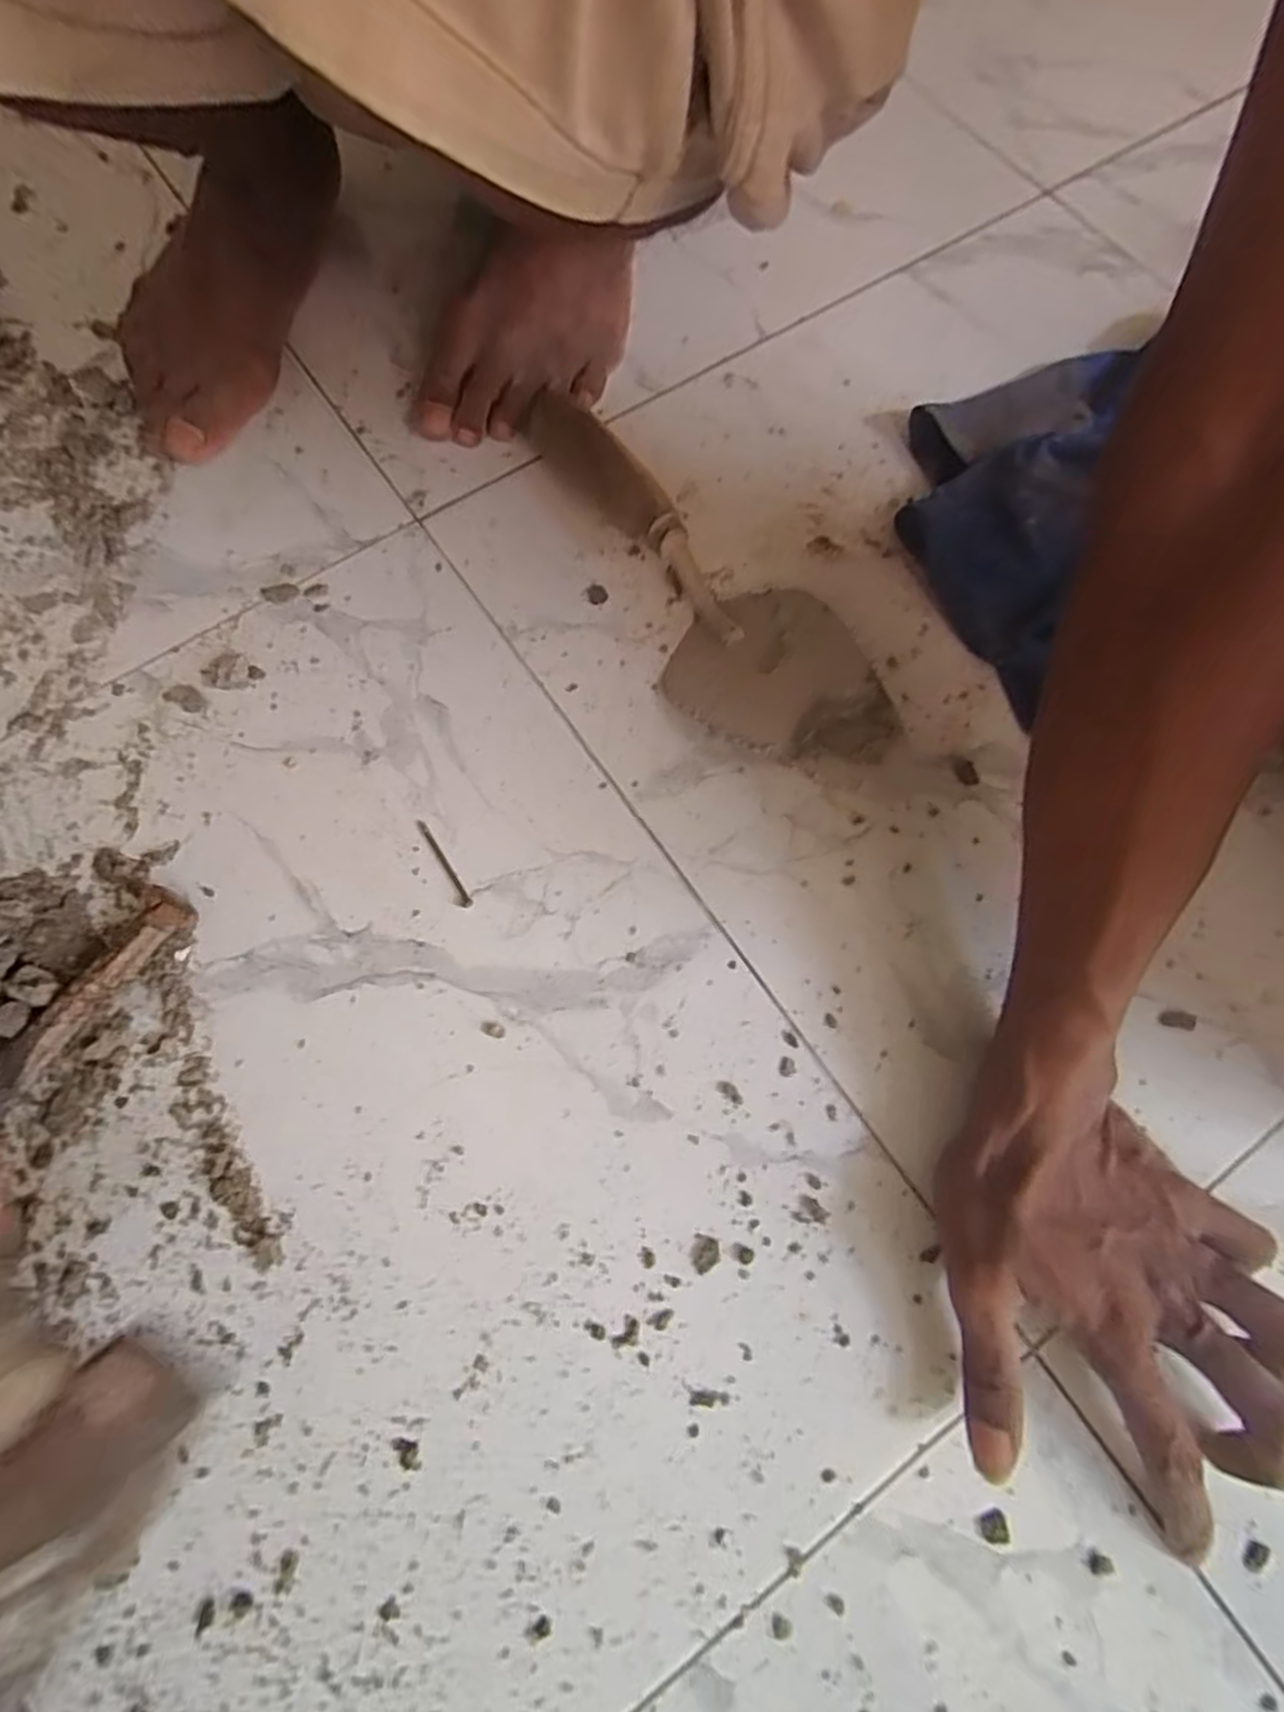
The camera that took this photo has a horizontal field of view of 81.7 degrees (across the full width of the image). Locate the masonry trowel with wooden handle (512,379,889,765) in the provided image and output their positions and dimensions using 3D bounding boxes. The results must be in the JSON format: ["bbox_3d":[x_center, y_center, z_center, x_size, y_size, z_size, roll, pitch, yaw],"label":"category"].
[{"bbox_3d":[0.030,-0.145,0.386,0.089,0.051,0.278,-31,75,-10],"label":"masonry trowel with wooden handle"}]

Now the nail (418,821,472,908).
[{"bbox_3d":[-0.097,0.004,0.358,0.005,0.004,0.050,-32,75,-10],"label":"nail"}]

